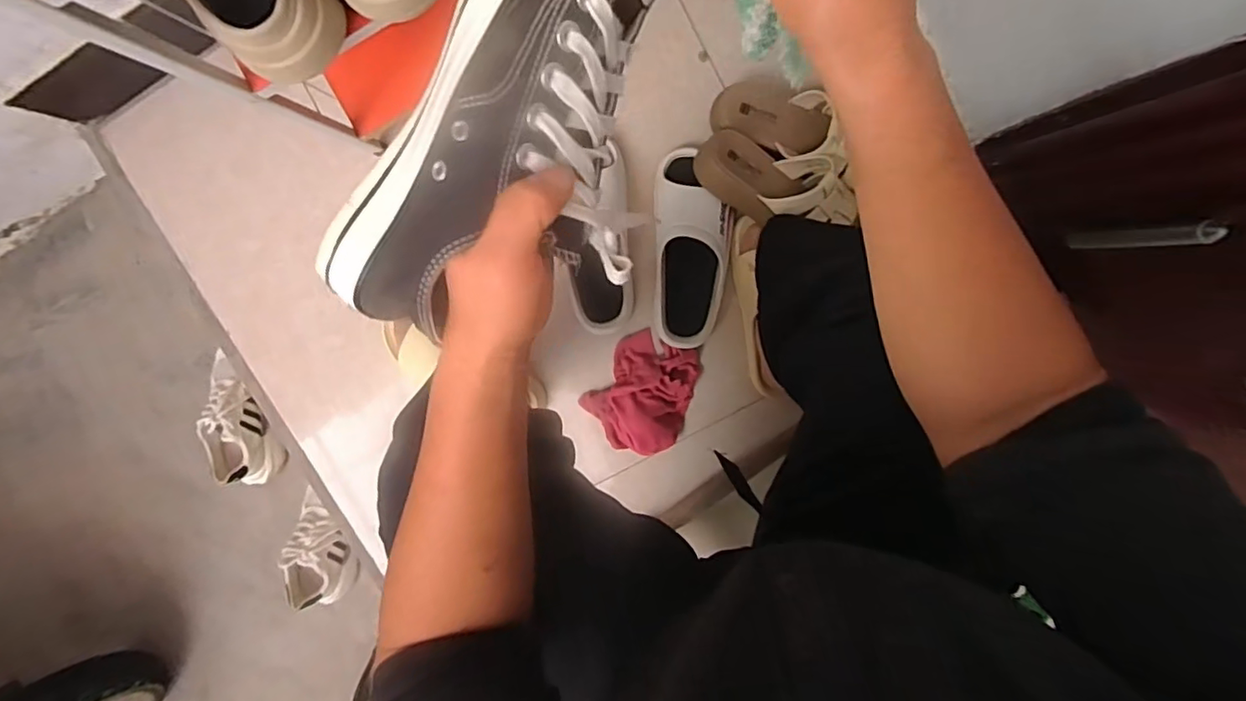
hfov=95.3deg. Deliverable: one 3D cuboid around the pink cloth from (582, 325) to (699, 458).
[{"bbox_3d":[0.029,0.064,0.799,0.141,0.042,0.162,25,99,-1],"label":"pink cloth"}]

